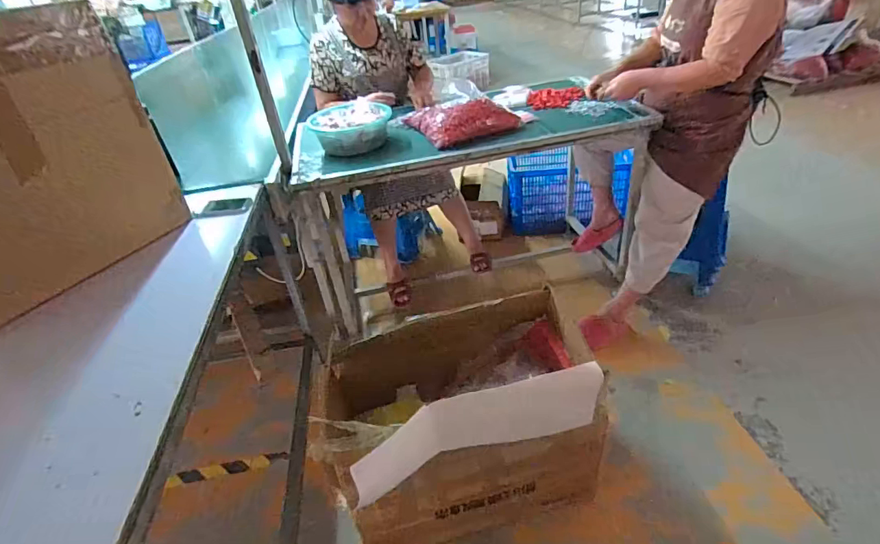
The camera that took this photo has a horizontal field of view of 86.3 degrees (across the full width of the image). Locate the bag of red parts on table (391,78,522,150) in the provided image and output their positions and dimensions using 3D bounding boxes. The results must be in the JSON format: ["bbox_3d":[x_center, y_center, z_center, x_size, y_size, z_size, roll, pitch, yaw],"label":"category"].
[{"bbox_3d":[0.050,-0.571,1.641,0.312,0.130,0.348,-21,36,-19],"label":"bag of red parts on table"}]

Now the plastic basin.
[{"bbox_3d":[-0.310,-0.482,1.609,0.260,0.108,0.260,-5,34,3],"label":"plastic basin"}]

